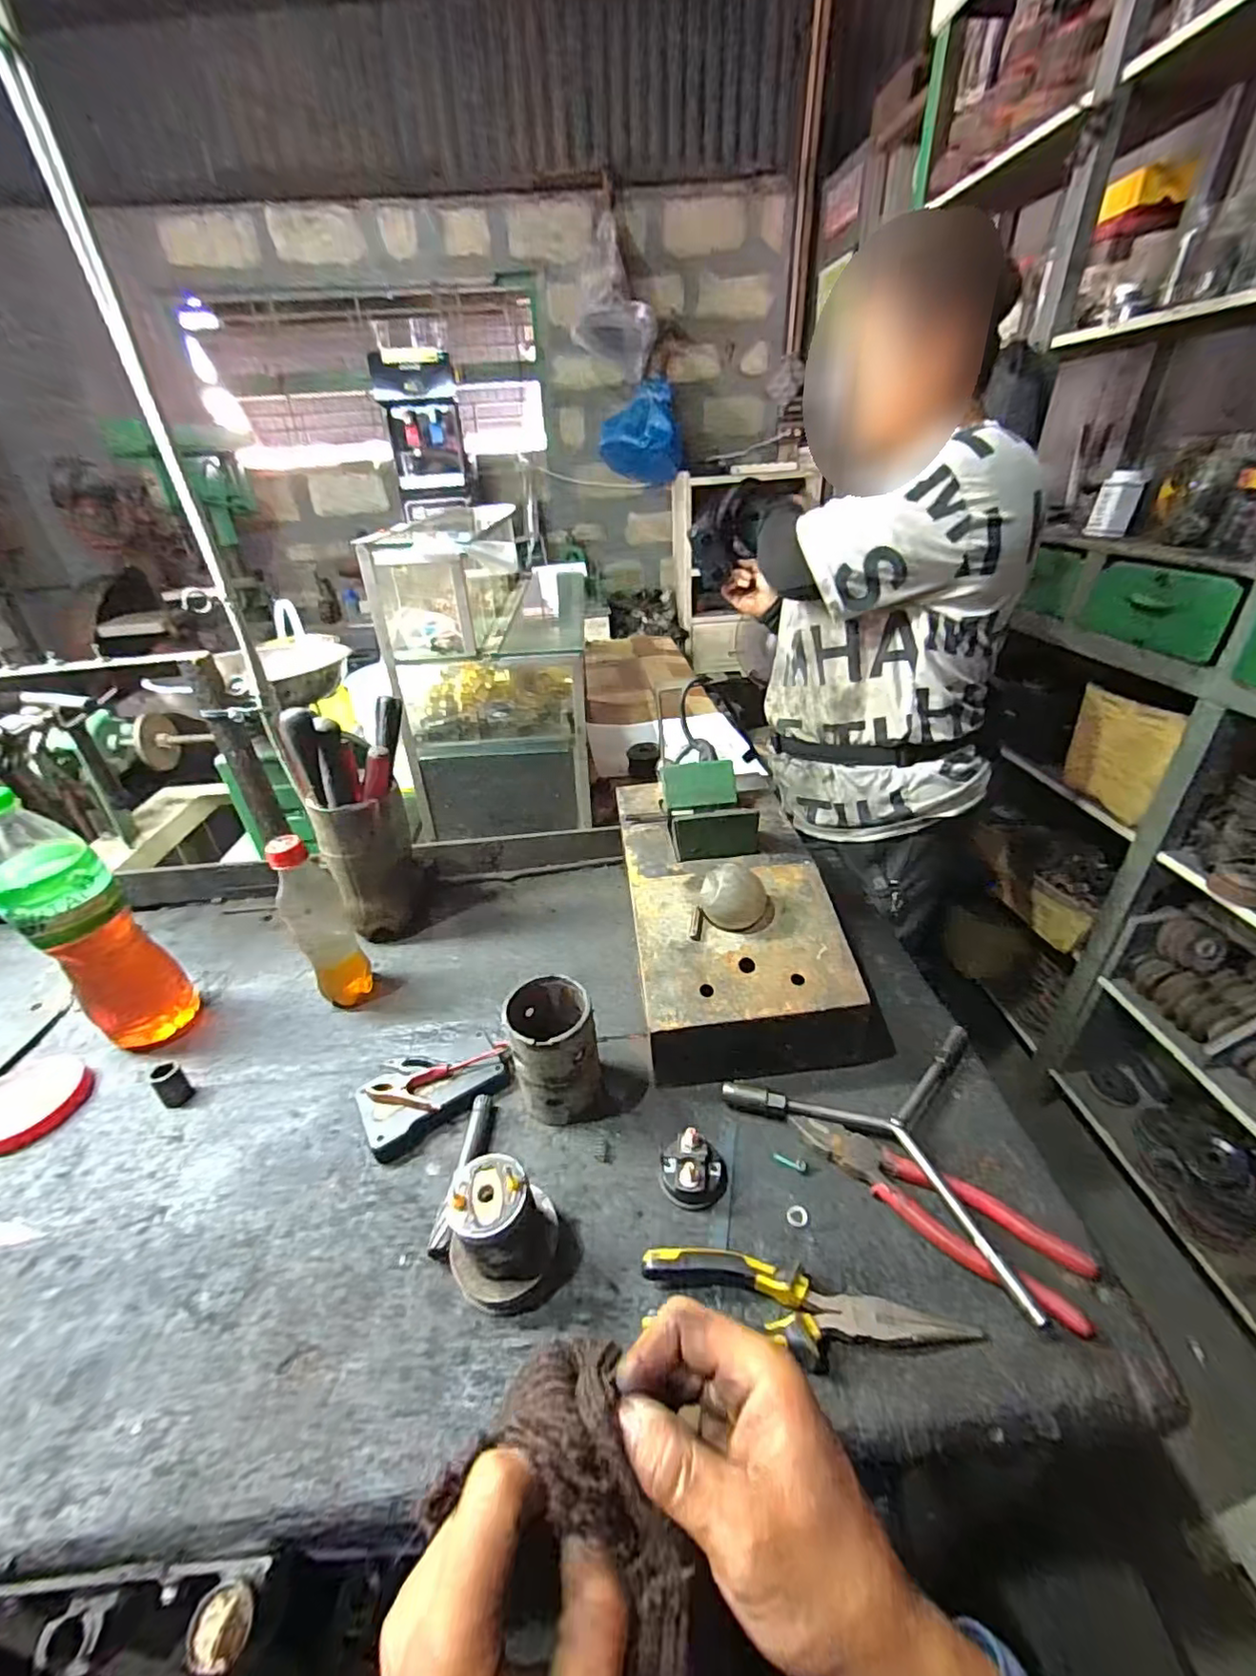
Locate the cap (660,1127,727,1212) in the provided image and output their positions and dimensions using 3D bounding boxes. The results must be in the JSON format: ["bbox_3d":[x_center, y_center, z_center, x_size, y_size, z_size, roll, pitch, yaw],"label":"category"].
[{"bbox_3d":[0.048,0.242,0.442,0.046,0.035,0.041,10,35,19],"label":"cap"}]

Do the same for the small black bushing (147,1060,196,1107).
[{"bbox_3d":[-0.404,0.219,0.537,0.025,0.038,0.023,24,41,35],"label":"small black bushing"}]

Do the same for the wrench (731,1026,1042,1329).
[{"bbox_3d":[0.223,0.209,0.478,0.224,0.031,0.191,26,43,37],"label":"wrench"}]

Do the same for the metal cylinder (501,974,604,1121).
[{"bbox_3d":[-0.060,0.174,0.495,0.064,0.109,0.077,-10,34,-12],"label":"metal cylinder"}]

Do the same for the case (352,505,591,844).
[{"bbox_3d":[-0.171,-0.206,0.806,0.224,0.358,0.190,-2,33,1],"label":"case"}]

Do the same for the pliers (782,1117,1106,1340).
[{"bbox_3d":[0.207,0.250,0.422,0.191,0.025,0.046,26,42,37],"label":"pliers"}]

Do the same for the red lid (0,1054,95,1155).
[{"bbox_3d":[-0.540,0.234,0.542,0.100,0.013,0.088,17,38,28],"label":"red lid"}]

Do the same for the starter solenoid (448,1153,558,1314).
[{"bbox_3d":[-0.081,0.254,0.394,0.067,0.083,0.056,-23,38,-28],"label":"starter solenoid"}]

